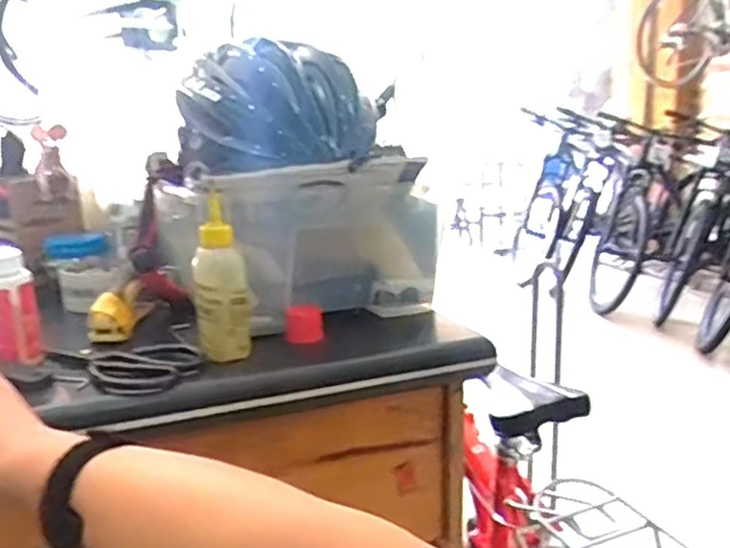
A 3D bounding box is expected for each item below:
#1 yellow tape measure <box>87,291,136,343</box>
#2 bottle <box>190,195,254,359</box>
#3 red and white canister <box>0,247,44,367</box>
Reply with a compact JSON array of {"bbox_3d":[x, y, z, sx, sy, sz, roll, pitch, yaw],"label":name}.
[{"bbox_3d":[-0.232,0.039,0.633,0.041,0.036,0.028,-7,14,-20],"label":"yellow tape measure"},{"bbox_3d":[-0.121,0.009,0.584,0.045,0.124,0.040,-5,13,-13],"label":"bottle"},{"bbox_3d":[-0.294,0.030,0.568,0.044,0.092,0.036,-8,14,-25],"label":"red and white canister"}]

